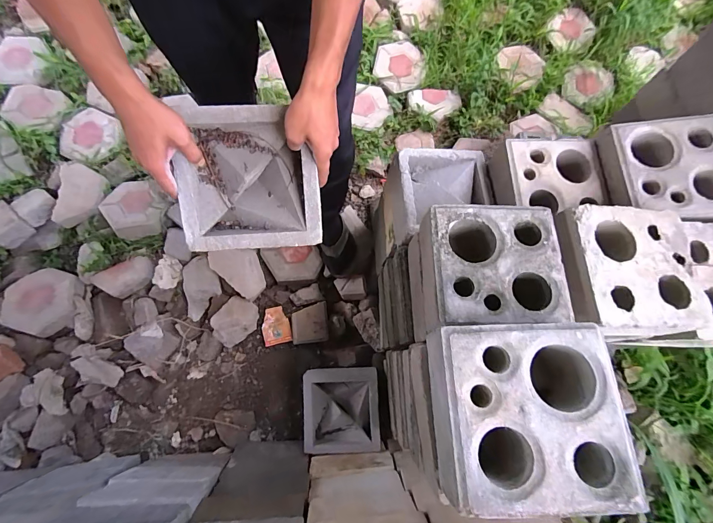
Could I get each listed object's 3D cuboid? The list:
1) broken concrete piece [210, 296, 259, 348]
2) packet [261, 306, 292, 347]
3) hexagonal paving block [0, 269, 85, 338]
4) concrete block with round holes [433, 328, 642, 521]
[{"bbox_3d":[-0.369,0.183,1.030,0.117,0.072,0.147,20,75,5],"label":"broken concrete piece"},{"bbox_3d":[-0.252,0.201,1.060,0.085,0.020,0.111,-12,76,-6],"label":"packet"},{"bbox_3d":[-0.966,0.121,1.041,0.213,0.056,0.197,11,74,3],"label":"hexagonal paving block"},{"bbox_3d":[0.202,0.182,0.423,0.195,0.088,0.195,-1,76,-3],"label":"concrete block with round holes"}]

